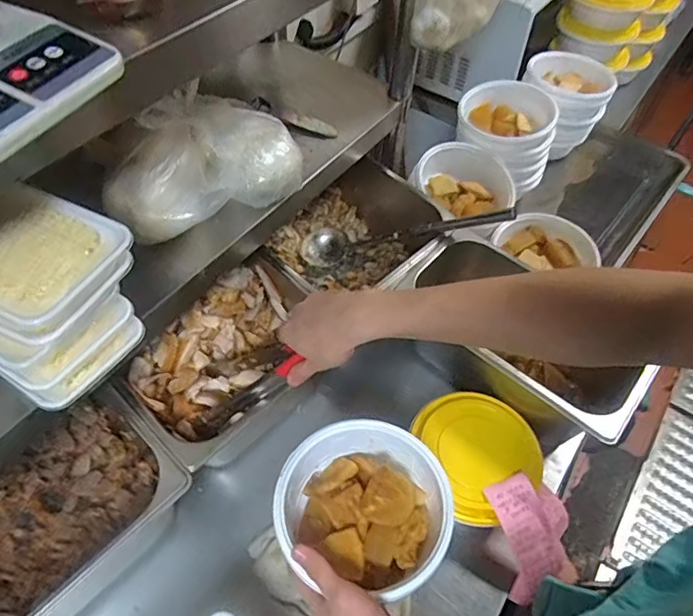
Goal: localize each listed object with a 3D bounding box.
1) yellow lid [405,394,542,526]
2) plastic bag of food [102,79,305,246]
[{"bbox_3d":[0.170,0.174,0.664,0.151,0.020,0.151,1,55,-2],"label":"yellow lid"},{"bbox_3d":[-0.160,-0.167,0.597,0.126,0.092,0.221,39,62,22],"label":"plastic bag of food"}]

